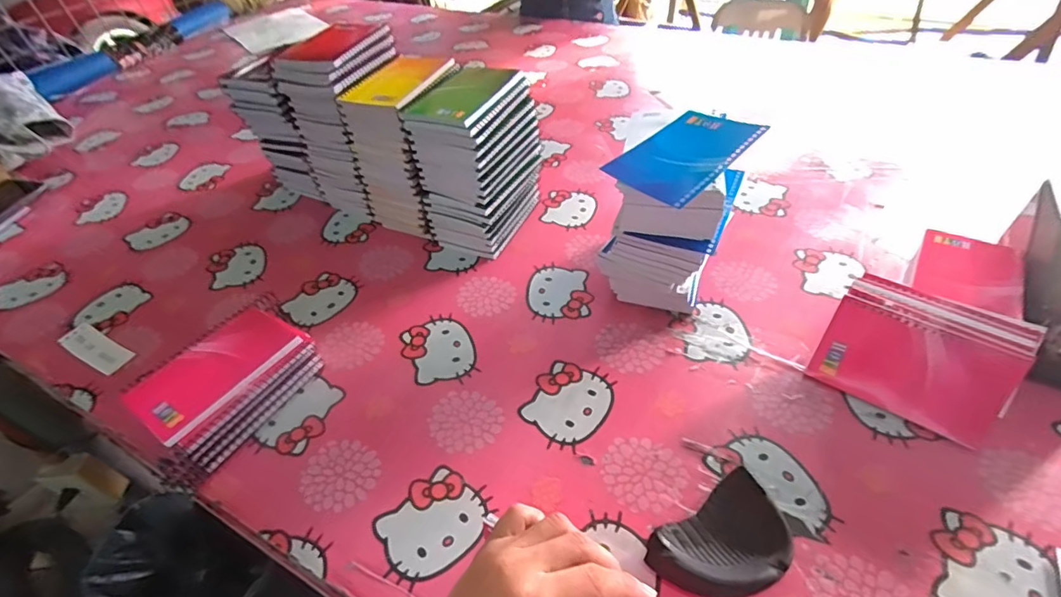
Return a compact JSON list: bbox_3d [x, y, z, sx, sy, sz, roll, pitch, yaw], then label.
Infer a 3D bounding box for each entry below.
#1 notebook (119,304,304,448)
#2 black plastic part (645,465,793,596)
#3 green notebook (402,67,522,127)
[{"bbox_3d":[-0.288,0.061,0.447,0.084,0.016,0.130,26,53,27],"label":"notebook"},{"bbox_3d":[0.136,0.176,0.348,0.094,0.025,0.065,-26,49,-19],"label":"black plastic part"},{"bbox_3d":[-0.072,-0.228,0.542,0.085,0.009,0.123,17,49,21],"label":"green notebook"}]

